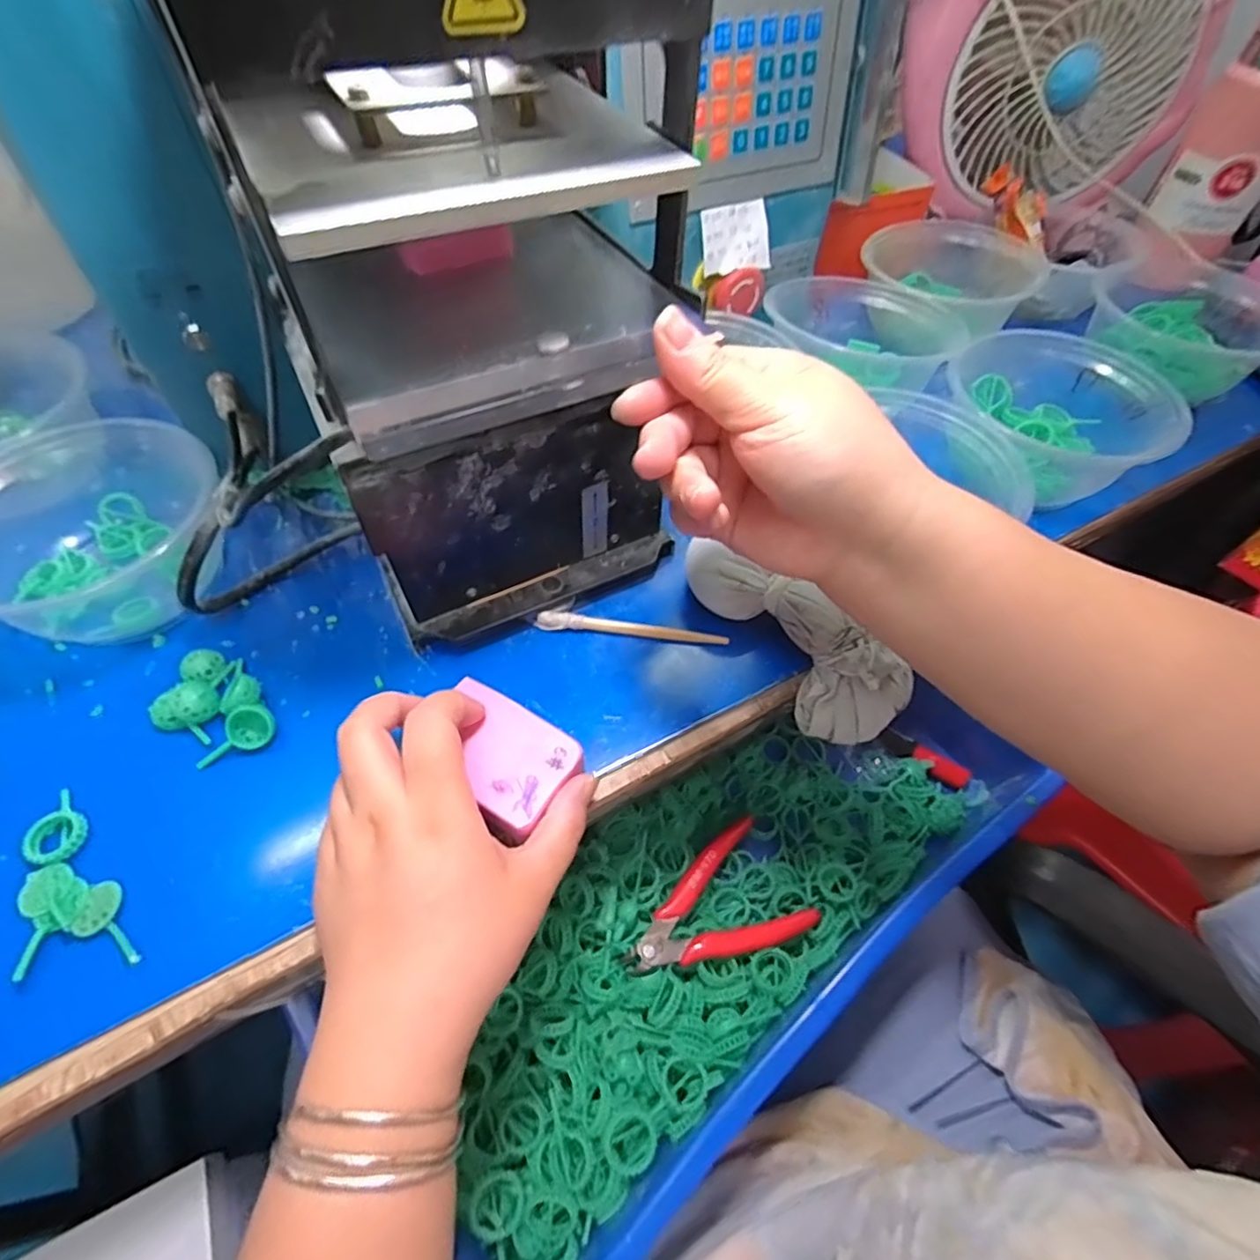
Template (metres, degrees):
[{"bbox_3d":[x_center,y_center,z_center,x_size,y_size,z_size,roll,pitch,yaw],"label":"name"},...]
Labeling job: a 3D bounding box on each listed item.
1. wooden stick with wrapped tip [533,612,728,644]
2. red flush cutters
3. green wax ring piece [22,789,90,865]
[{"bbox_3d":[0.001,0.000,0.334,0.104,0.009,0.008,5,54,2],"label":"wooden stick with wrapped tip"},{"bbox_3d":[0.051,0.176,0.372,0.114,0.017,0.072,-28,60,-20],"label":"red flush cutters"},{"bbox_3d":[-0.249,0.084,0.265,0.020,0.006,0.034,-14,56,-12],"label":"green wax ring piece"}]

